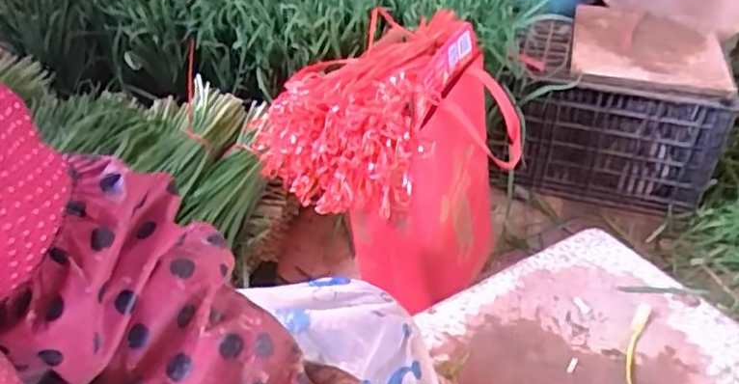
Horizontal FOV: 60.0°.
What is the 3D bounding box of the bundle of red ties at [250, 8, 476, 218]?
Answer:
[{"bbox_3d":[0.013,-0.142,0.926,0.210,0.144,0.385,11,39,15],"label":"bundle of red ties"}]

